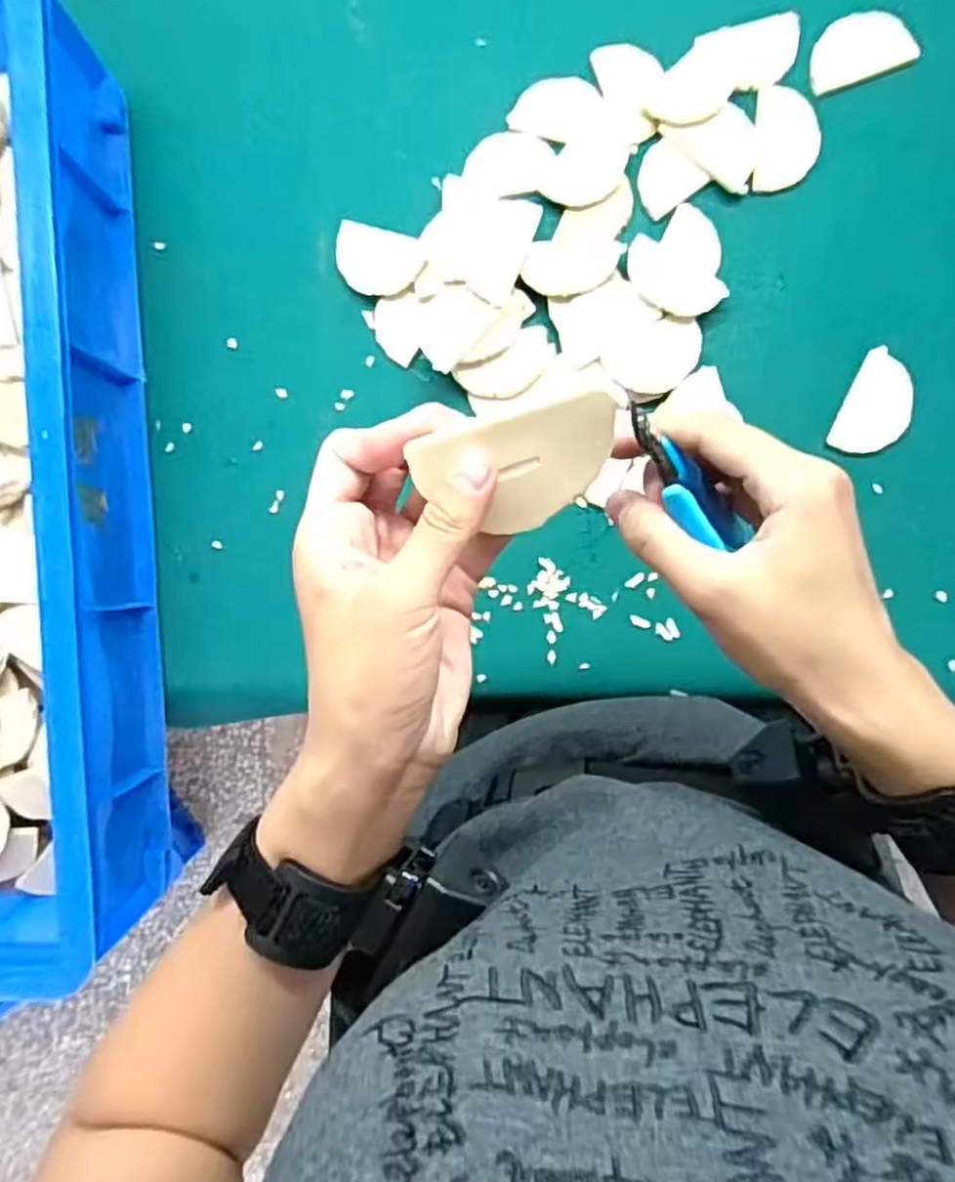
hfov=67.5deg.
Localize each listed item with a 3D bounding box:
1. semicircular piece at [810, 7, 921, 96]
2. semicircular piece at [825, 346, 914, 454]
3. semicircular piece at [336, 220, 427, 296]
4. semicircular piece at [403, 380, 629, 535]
[{"bbox_3d":[0.261,-0.373,0.489,0.067,0.011,0.045,-18,89,4],"label":"semicircular piece"},{"bbox_3d":[0.276,-0.126,0.491,0.044,0.005,0.072,24,93,5],"label":"semicircular piece"},{"bbox_3d":[-0.069,-0.231,0.499,0.064,0.004,0.045,18,92,9],"label":"semicircular piece"},{"bbox_3d":[0.016,-0.041,0.239,0.070,0.005,0.042,-19,122,-4],"label":"semicircular piece"}]

